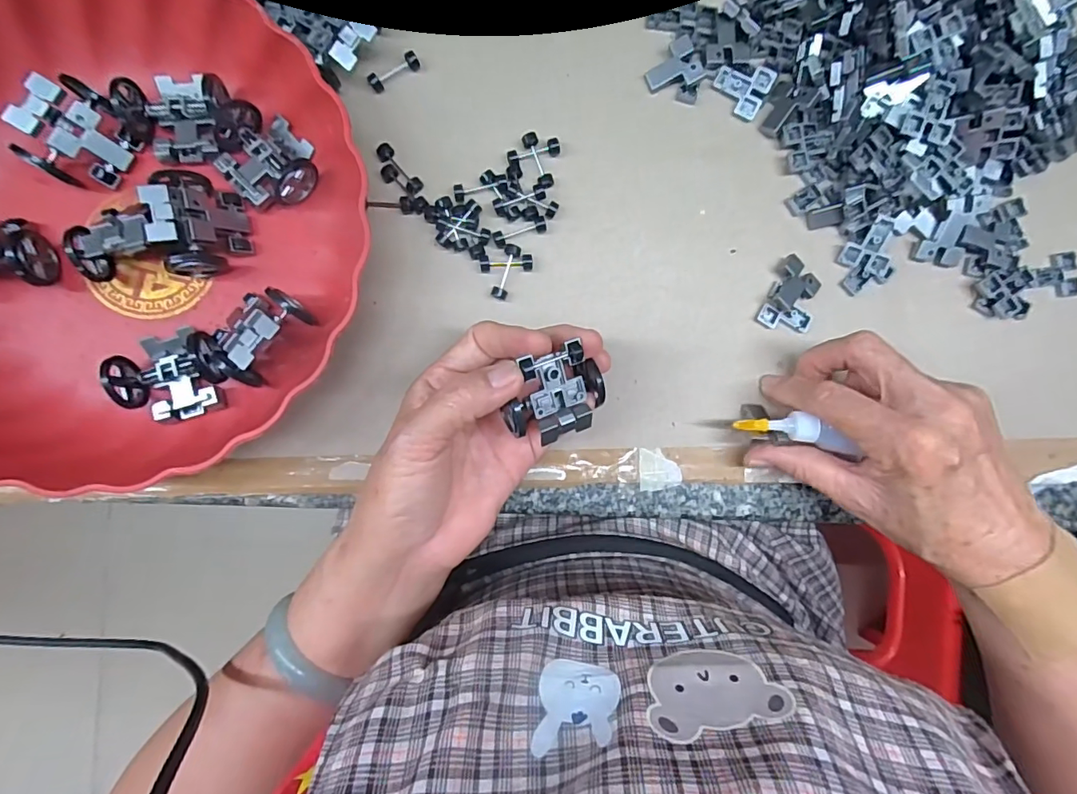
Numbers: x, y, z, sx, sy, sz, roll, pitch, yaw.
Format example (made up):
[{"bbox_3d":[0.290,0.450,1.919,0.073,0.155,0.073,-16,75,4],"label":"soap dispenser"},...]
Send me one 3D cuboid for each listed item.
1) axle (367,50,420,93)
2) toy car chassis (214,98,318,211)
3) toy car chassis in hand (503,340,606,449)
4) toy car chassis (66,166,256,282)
[{"bbox_3d":[-0.081,-0.183,0.283,0.031,0.009,0.008,-35,92,-3],"label":"axle"},{"bbox_3d":[-0.145,-0.127,0.267,0.043,0.020,0.051,-45,93,-3],"label":"toy car chassis"},{"bbox_3d":[0.005,-0.002,0.242,0.045,0.024,0.041,-14,105,-21],"label":"toy car chassis in hand"},{"bbox_3d":[-0.194,-0.086,0.256,0.075,0.032,0.049,-17,91,-4],"label":"toy car chassis"}]

